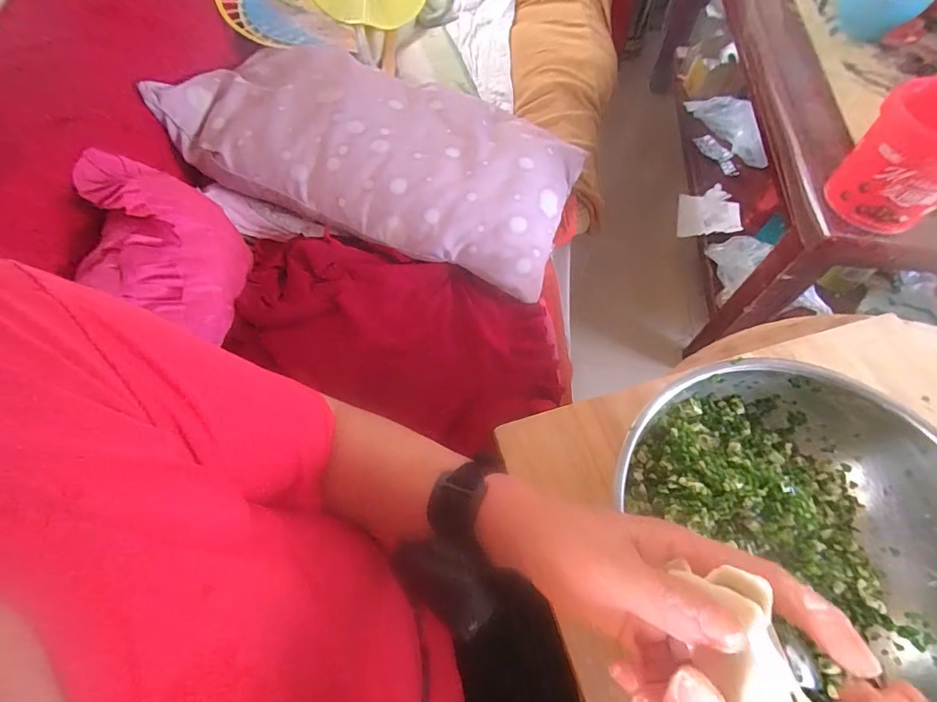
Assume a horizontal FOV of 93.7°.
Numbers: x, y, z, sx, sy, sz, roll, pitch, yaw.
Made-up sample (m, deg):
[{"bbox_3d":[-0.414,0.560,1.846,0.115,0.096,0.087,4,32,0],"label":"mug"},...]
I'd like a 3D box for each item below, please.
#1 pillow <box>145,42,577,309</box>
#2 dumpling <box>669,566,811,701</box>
[{"bbox_3d":[-0.142,-0.333,0.704,0.629,0.108,0.325,19,65,12],"label":"pillow"},{"bbox_3d":[0.107,0.120,0.170,0.028,0.022,0.069,2,42,4],"label":"dumpling"}]

